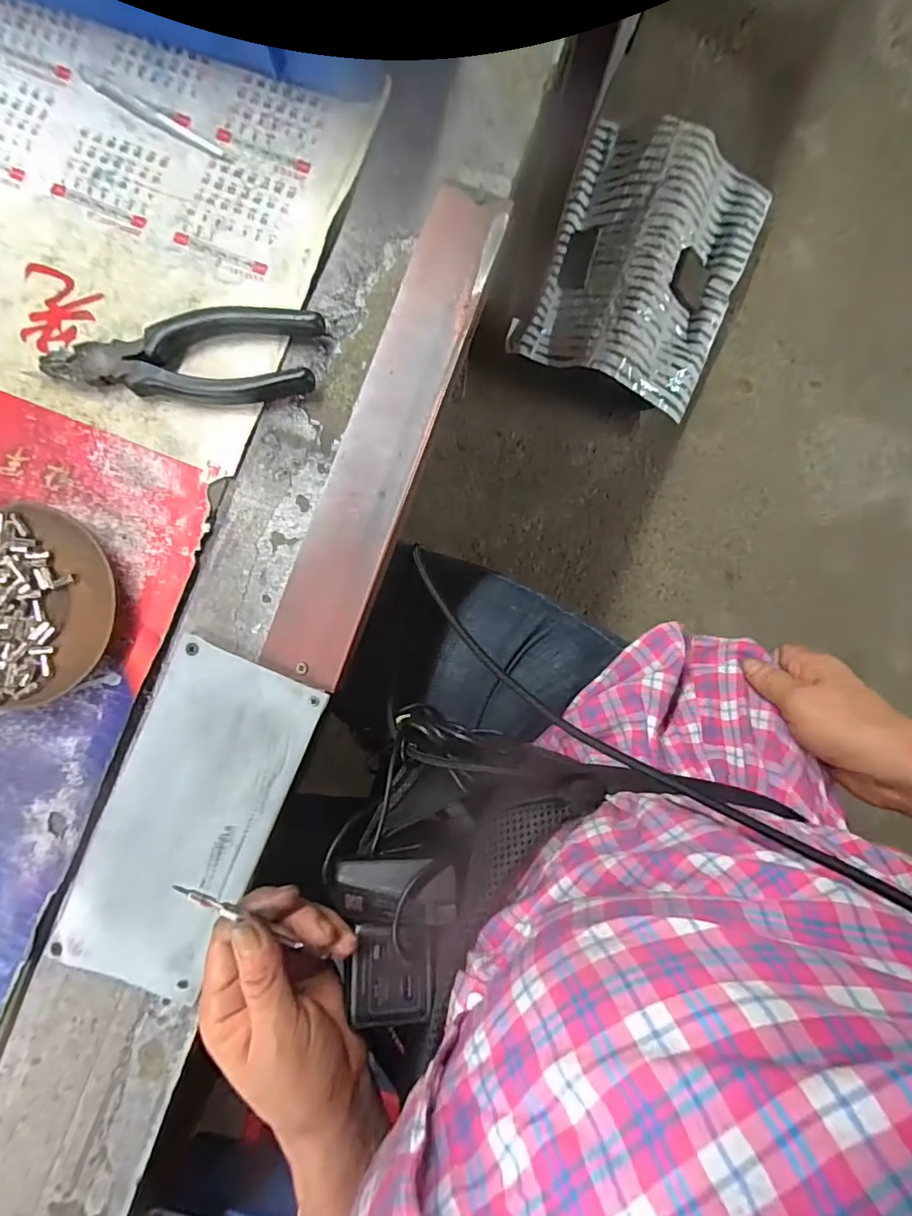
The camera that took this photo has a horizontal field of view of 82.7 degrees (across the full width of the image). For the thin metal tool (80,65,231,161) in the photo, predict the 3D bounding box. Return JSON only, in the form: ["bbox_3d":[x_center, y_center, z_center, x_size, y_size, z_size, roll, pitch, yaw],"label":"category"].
[{"bbox_3d":[-0.192,-0.311,0.328,0.105,0.004,0.010,31,87,0],"label":"thin metal tool"}]

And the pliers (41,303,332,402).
[{"bbox_3d":[-0.162,-0.157,0.315,0.160,0.016,0.058,0,88,-1],"label":"pliers"}]

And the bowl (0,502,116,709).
[{"bbox_3d":[-0.255,-0.003,0.305,0.105,0.019,0.113,0,88,-1],"label":"bowl"}]

